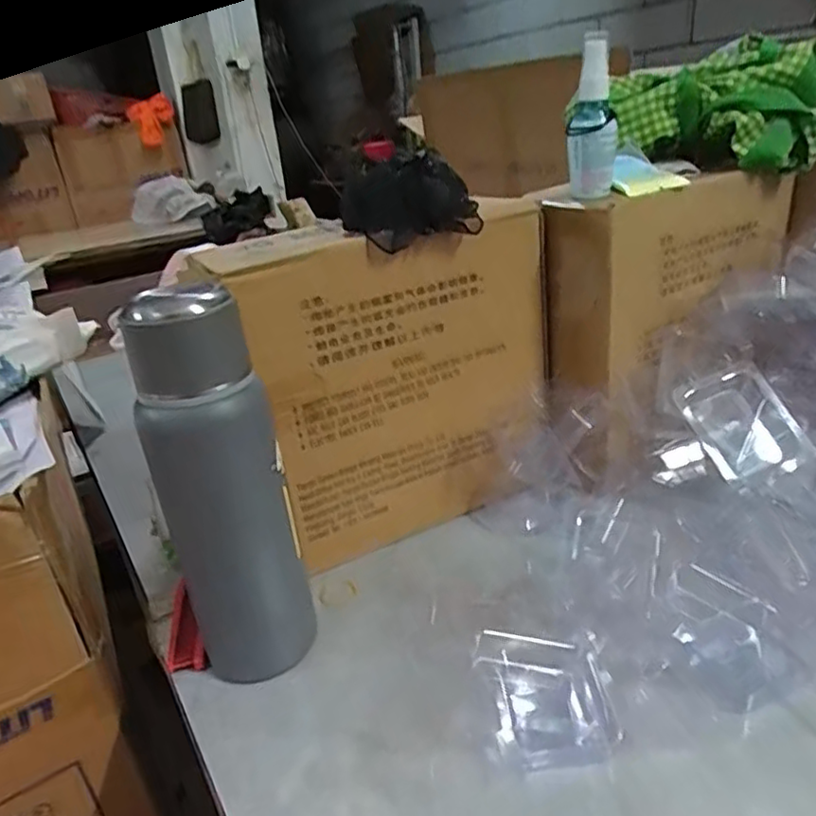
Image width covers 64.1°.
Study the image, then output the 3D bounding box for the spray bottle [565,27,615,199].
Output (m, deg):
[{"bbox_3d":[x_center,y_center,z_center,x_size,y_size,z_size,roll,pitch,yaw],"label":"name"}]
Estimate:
[{"bbox_3d":[0.148,-0.232,0.525,0.038,0.119,0.029,2,26,15],"label":"spray bottle"}]

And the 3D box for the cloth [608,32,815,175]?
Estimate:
[{"bbox_3d":[0.292,-0.282,0.620,0.192,0.098,0.094,7,28,26],"label":"cloth"}]

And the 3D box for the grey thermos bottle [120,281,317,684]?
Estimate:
[{"bbox_3d":[-0.126,0.054,0.438,0.077,0.269,0.073,-17,27,-22],"label":"grey thermos bottle"}]

